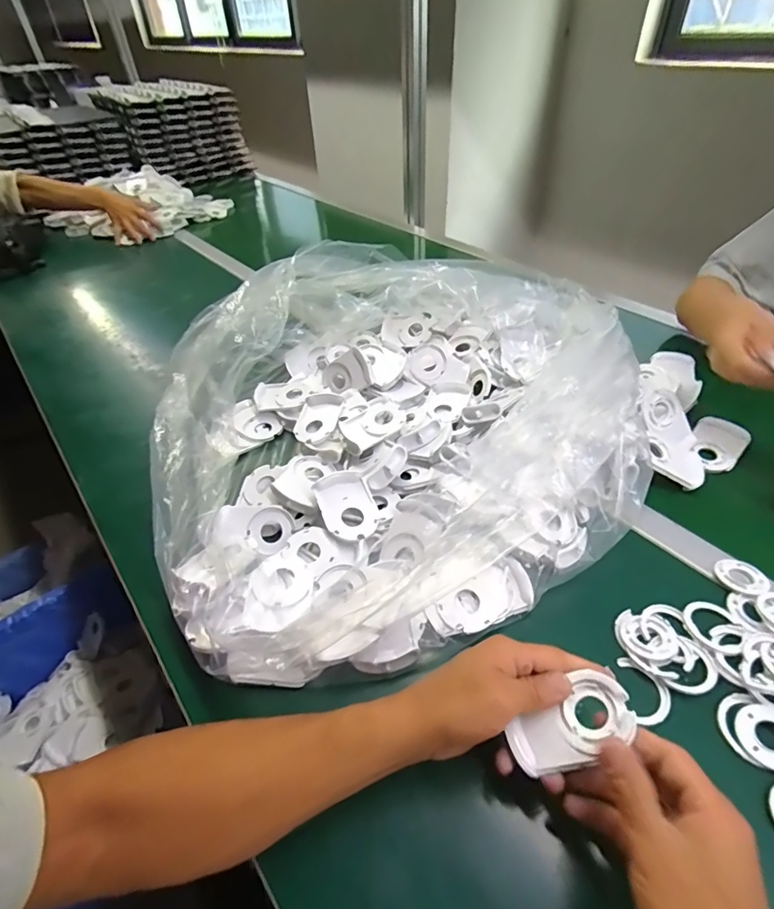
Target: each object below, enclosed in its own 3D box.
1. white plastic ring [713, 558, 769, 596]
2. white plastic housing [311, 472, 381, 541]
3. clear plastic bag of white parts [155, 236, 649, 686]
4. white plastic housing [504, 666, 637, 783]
[{"bbox_3d":[0.341,0.117,0.455,0.039,0.007,0.042,-2,43,2],"label":"white plastic ring"},{"bbox_3d":[-0.040,0.055,0.502,0.058,0.027,0.075,-19,45,-16],"label":"white plastic housing"},{"bbox_3d":[-0.002,-0.085,0.606,0.593,0.129,0.604,-23,47,-20],"label":"clear plastic bag of white parts"},{"bbox_3d":[0.125,0.184,0.323,0.084,0.011,0.042,-34,47,2],"label":"white plastic housing"}]

